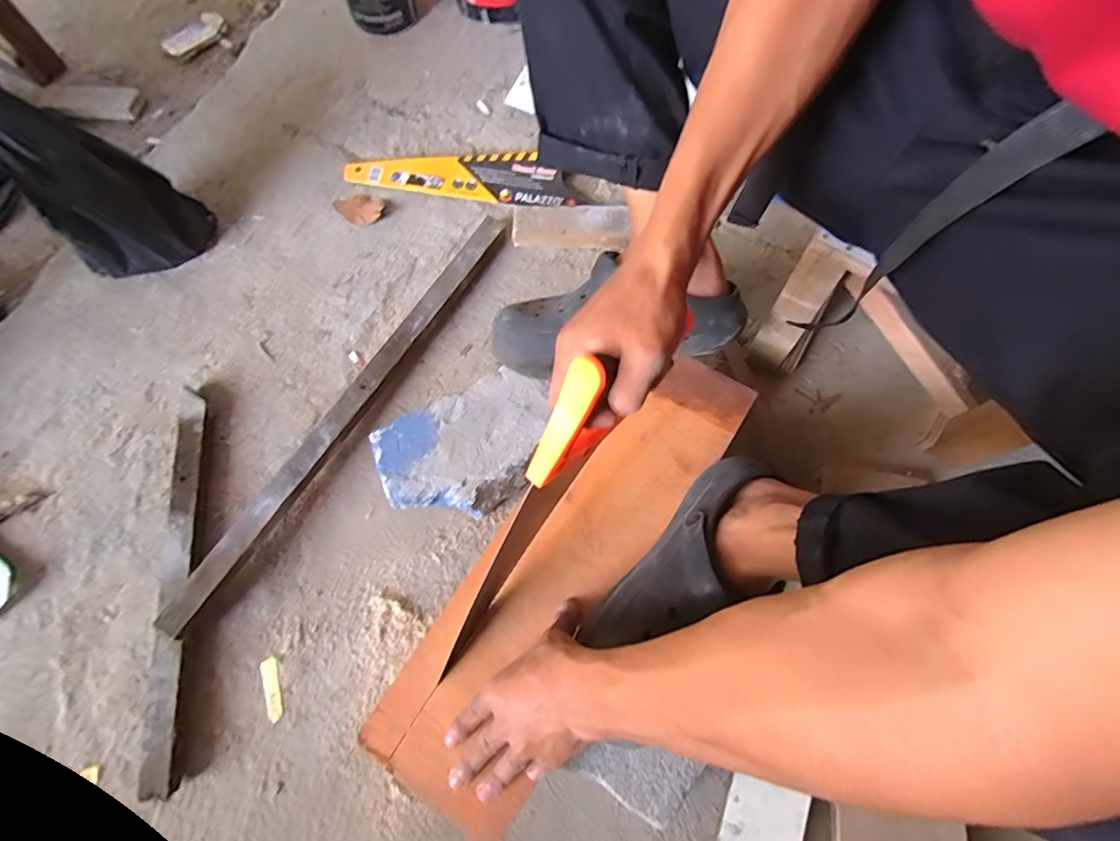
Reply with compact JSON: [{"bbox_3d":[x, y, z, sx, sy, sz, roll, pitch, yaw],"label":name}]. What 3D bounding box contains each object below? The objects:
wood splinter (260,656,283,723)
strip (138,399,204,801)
[{"bbox_3d":[-0.292,0.272,0.528,0.017,0.004,0.060,-18,70,-7],"label":"wood splinter"},{"bbox_3d":[-0.402,0.161,0.549,0.033,0.026,0.399,-8,70,-4],"label":"strip"}]

